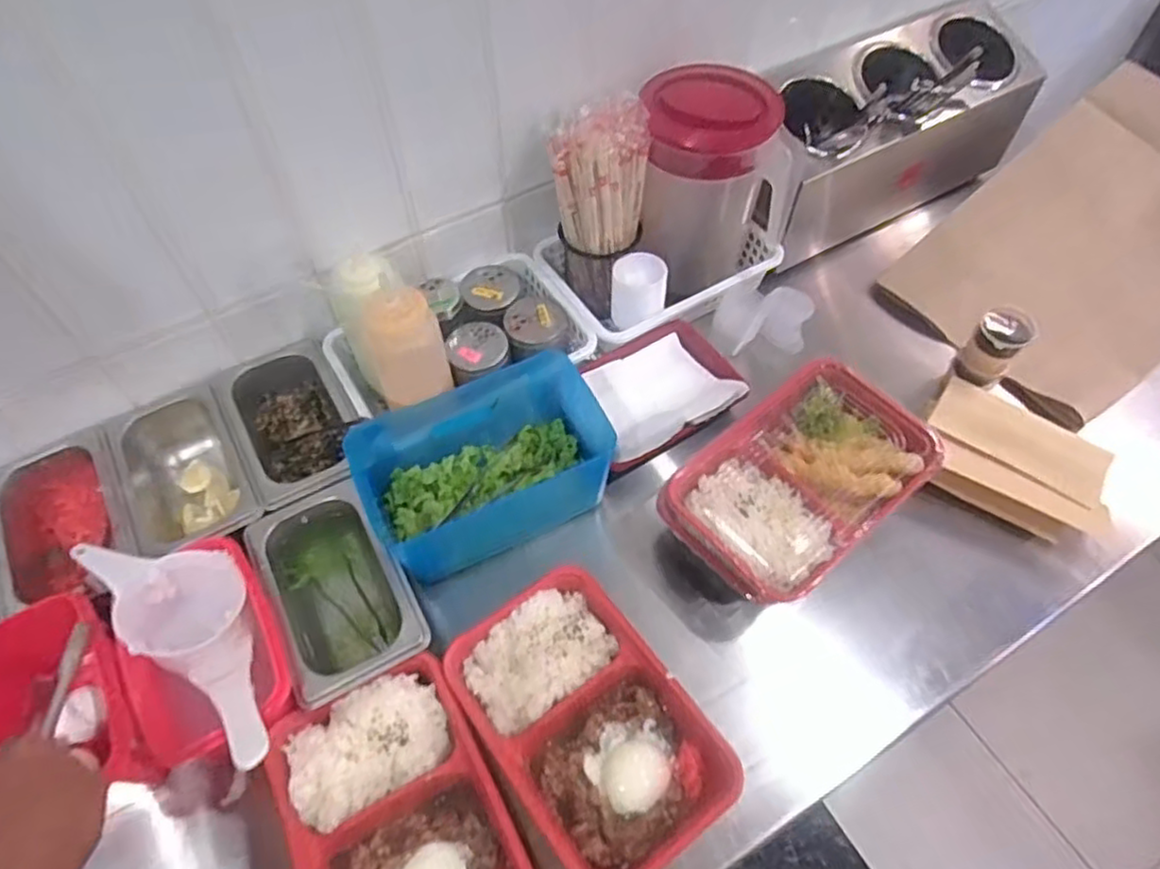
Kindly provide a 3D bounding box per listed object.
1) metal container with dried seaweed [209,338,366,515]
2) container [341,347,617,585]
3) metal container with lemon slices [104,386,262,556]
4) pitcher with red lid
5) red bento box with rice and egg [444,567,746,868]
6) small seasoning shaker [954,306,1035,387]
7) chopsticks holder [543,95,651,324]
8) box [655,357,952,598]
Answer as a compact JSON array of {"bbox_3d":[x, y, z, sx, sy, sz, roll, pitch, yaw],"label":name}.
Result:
[{"bbox_3d":[-0.278,-0.007,0.691,0.110,0.071,0.175,-28,61,-17],"label":"metal container with dried seaweed"},{"bbox_3d":[-0.089,0.028,0.645,0.211,0.108,0.131,-22,59,-13],"label":"container"},{"bbox_3d":[-0.366,0.043,0.657,0.104,0.061,0.176,-28,61,-16],"label":"metal container with lemon slices"},{"bbox_3d":[0.132,-0.253,0.735,0.136,0.206,0.131,-9,57,-5],"label":"pitcher with red lid"},{"bbox_3d":[0.006,0.219,0.538,0.138,0.043,0.216,-33,62,-19],"label":"red bento box with rice and egg"},{"bbox_3d":[0.409,-0.086,0.693,0.044,0.077,0.045,0,57,1],"label":"small seasoning shaker"},{"bbox_3d":[0.020,-0.233,0.714,0.079,0.199,0.083,35,64,21],"label":"chopsticks holder"},{"bbox_3d":[0.186,0.037,0.602,0.219,0.049,0.146,-35,63,-20],"label":"box"}]

